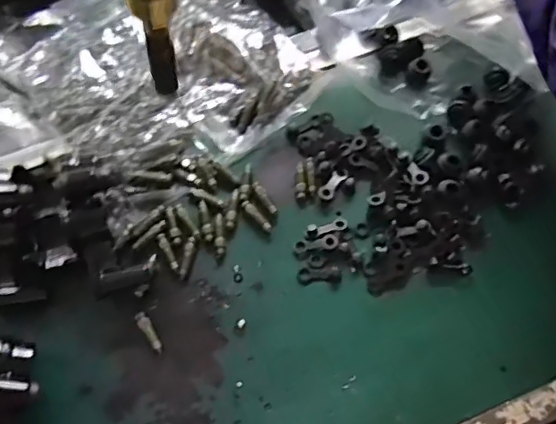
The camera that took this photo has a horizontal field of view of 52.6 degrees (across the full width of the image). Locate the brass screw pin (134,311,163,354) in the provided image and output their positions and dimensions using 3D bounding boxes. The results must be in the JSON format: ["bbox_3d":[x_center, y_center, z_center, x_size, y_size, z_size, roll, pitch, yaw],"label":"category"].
[{"bbox_3d":[-0.083,0.077,0.363,0.008,0.004,0.030,-34,76,-12],"label":"brass screw pin"}]

